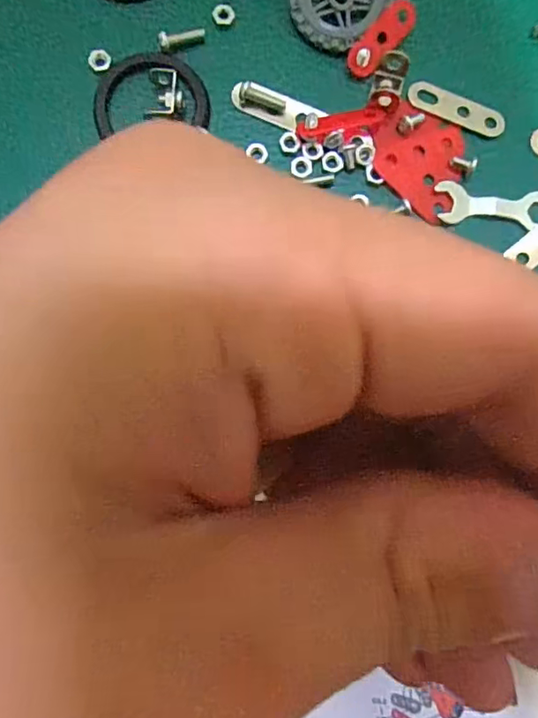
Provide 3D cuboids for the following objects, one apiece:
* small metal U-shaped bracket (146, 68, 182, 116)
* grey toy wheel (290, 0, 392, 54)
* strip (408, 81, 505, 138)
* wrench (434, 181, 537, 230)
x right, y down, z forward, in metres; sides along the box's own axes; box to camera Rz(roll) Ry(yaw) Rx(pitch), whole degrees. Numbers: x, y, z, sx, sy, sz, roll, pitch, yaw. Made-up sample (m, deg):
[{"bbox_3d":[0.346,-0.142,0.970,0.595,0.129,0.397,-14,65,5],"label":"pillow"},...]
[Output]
[{"bbox_3d":[-0.033,-0.085,0.168,0.010,0.007,0.016,7,86,-3],"label":"small metal U-shaped bracket"},{"bbox_3d":[0.023,-0.121,0.174,0.029,0.004,0.034,40,86,2],"label":"grey toy wheel"},{"bbox_3d":[0.063,-0.084,0.175,0.034,0.004,0.009,23,86,1],"label":"strip"},{"bbox_3d":[0.090,-0.050,0.174,0.066,0.004,0.012,4,86,-1],"label":"wrench"}]

